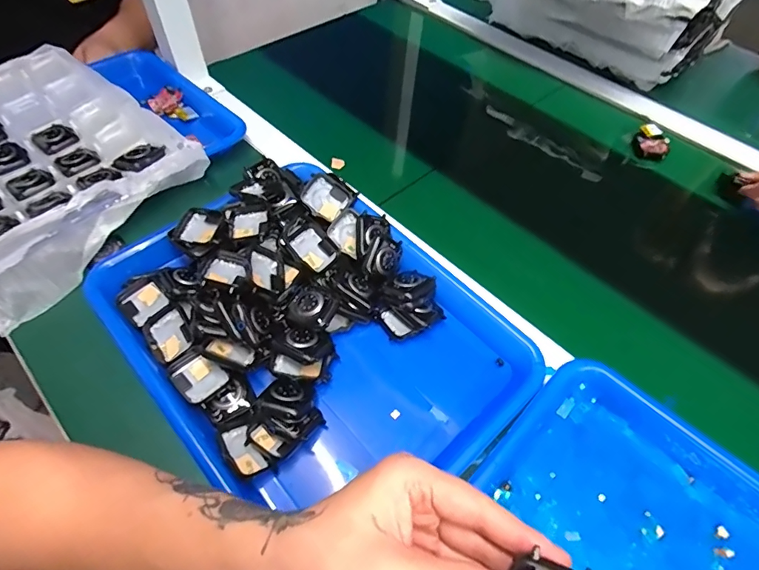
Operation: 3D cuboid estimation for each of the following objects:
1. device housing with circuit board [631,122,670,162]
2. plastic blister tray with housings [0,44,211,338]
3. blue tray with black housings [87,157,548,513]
[{"bbox_3d":[0.350,-0.183,0.566,0.038,0.020,0.049,15,56,7],"label":"device housing with circuit board"},{"bbox_3d":[-0.394,-0.132,0.464,0.348,0.041,0.277,34,61,19],"label":"plastic blister tray with housings"},{"bbox_3d":[-0.058,0.033,0.374,0.333,0.062,0.249,39,63,21],"label":"blue tray with black housings"}]

